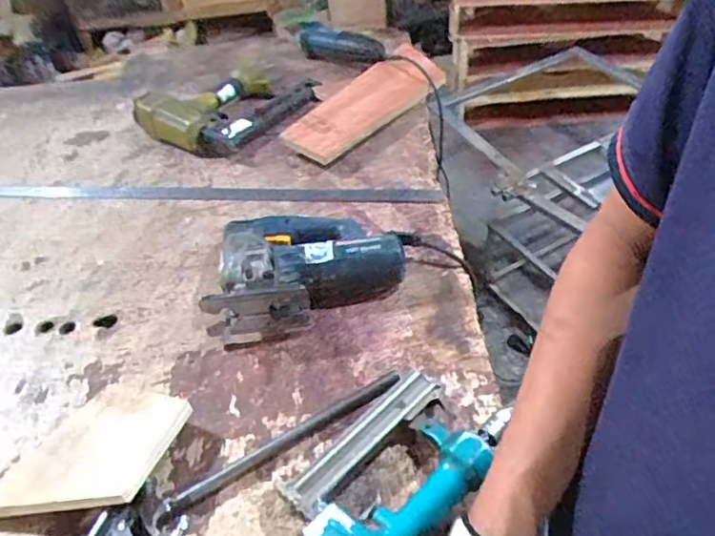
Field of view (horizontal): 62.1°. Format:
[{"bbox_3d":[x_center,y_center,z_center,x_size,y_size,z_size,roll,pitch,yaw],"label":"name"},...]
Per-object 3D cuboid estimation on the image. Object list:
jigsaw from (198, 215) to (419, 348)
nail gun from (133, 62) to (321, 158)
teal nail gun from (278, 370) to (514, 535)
[{"bbox_3d":[-0.072,-0.013,0.829,0.291,0.075,0.180,-17,46,-9],"label":"jigsaw"},{"bbox_3d":[-0.248,-0.323,1.178,0.319,0.072,0.228,-35,51,-25],"label":"nail gun"},{"bbox_3d":[0.034,0.208,0.602,0.148,0.059,0.235,30,56,31],"label":"teal nail gun"}]

